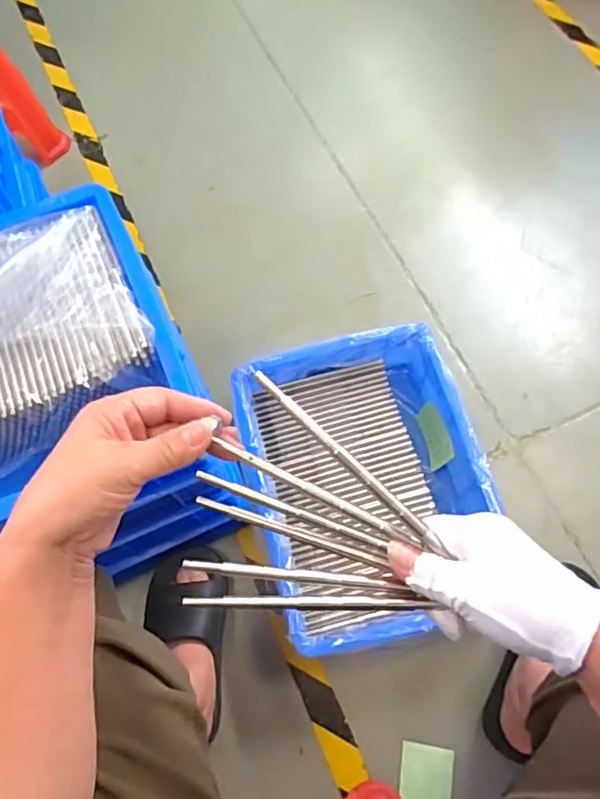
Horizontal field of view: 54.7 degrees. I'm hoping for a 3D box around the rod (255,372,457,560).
[{"bbox_3d":[0.030,0.039,0.355,0.154,0.006,0.006,44,76,2],"label":"rod"}]

